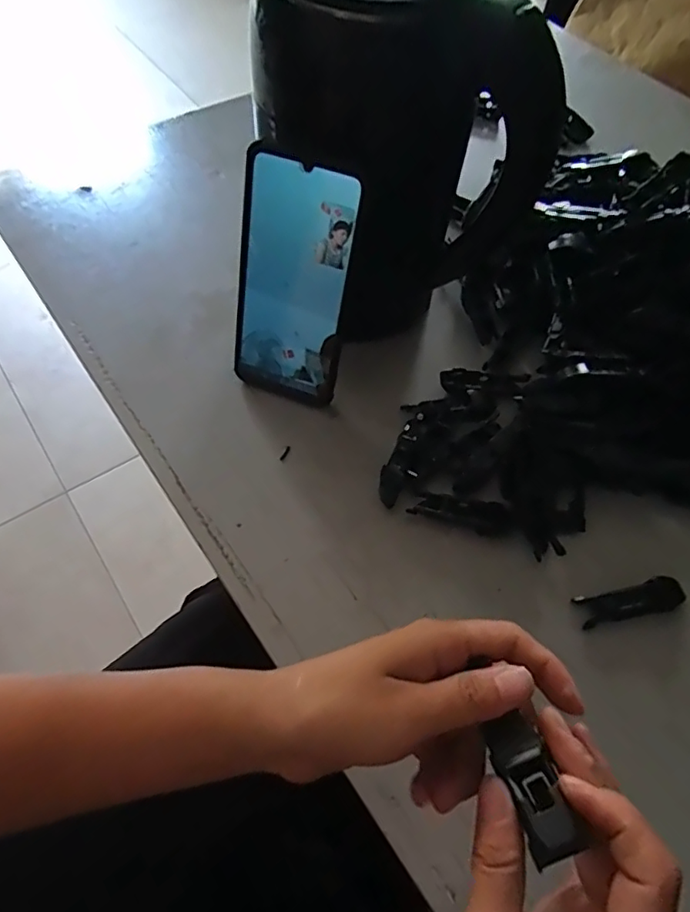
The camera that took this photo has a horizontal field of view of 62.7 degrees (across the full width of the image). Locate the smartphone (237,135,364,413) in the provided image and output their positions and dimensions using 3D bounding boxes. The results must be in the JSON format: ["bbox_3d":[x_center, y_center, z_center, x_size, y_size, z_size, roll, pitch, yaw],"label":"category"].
[{"bbox_3d":[-0.036,-0.112,0.384,0.075,0.163,0.010,17,41,8],"label":"smartphone"}]

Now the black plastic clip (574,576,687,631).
[{"bbox_3d":[0.183,0.092,0.360,0.068,0.013,0.020,-9,60,-8],"label":"black plastic clip"}]

